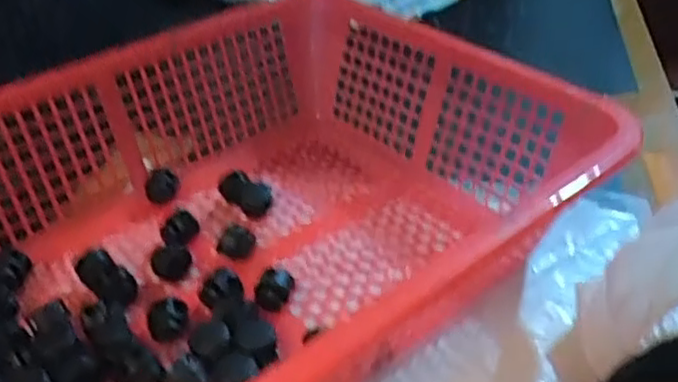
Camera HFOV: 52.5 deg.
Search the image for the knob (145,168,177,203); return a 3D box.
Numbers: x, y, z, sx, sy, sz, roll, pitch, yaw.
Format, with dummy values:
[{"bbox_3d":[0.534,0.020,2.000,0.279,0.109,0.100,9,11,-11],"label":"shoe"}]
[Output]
[{"bbox_3d":[-0.093,-0.003,0.359,0.015,0.015,0.009,-16,39,-19],"label":"knob"}]

